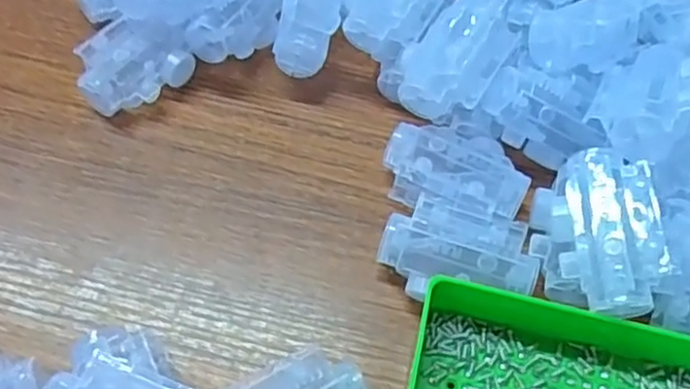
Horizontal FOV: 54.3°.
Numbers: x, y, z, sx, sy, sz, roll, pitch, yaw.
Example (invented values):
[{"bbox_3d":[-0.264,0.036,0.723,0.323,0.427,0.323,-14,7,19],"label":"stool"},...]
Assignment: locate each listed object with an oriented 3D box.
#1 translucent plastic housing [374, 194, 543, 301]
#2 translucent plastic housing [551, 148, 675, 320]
[{"bbox_3d":[0.051,0.029,0.304,0.067,0.026,0.038,16,60,7],"label":"translucent plastic housing"},{"bbox_3d":[0.109,0.017,0.282,0.041,0.031,0.070,-1,59,-3],"label":"translucent plastic housing"}]

